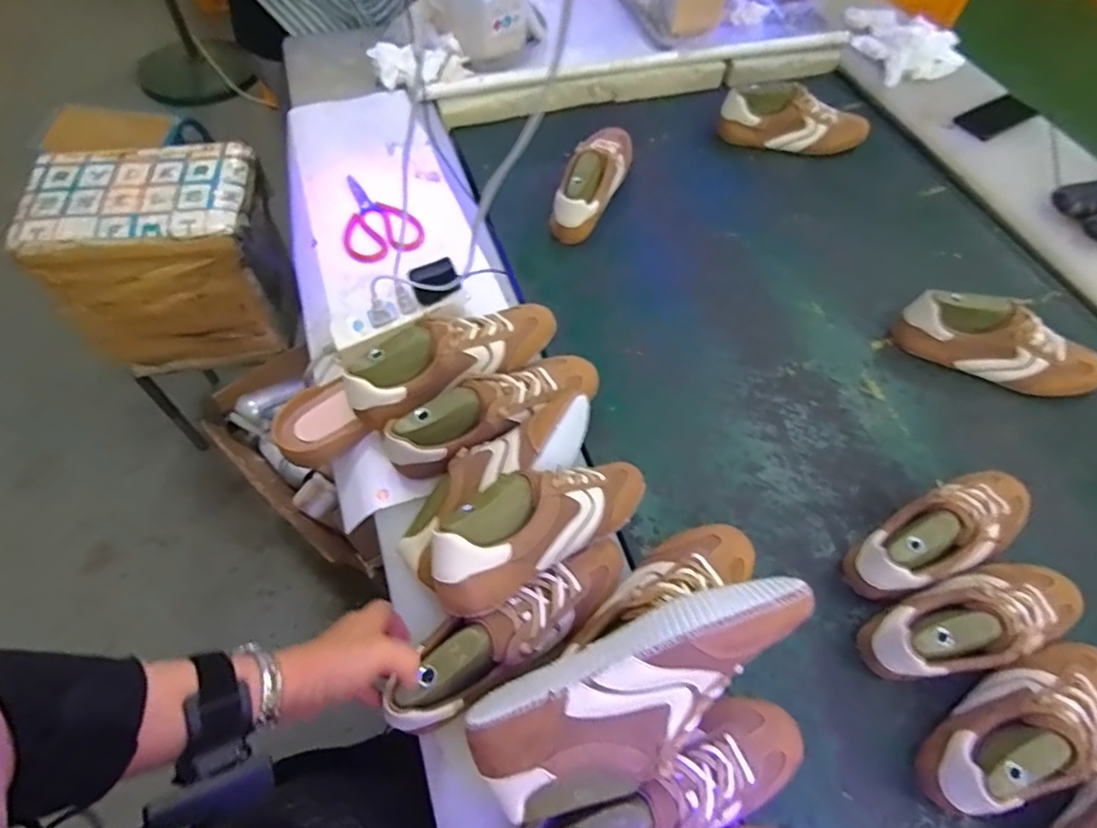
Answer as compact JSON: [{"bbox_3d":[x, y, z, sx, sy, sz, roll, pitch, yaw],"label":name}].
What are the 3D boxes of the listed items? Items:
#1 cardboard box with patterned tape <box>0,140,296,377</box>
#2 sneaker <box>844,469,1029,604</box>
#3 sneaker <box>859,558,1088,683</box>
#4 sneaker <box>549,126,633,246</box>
[{"bbox_3d":[-0.723,-0.301,1.150,0.363,0.330,0.246,-8,59,-9],"label":"cardboard box with patterned tape"},{"bbox_3d":[0.453,0.133,0.665,0.248,0.089,0.090,-21,62,-16],"label":"sneaker"},{"bbox_3d":[0.456,0.214,0.617,0.254,0.089,0.092,-15,60,-13],"label":"sneaker"},{"bbox_3d":[0.078,-0.394,0.961,0.076,0.096,0.252,19,58,8],"label":"sneaker"}]

